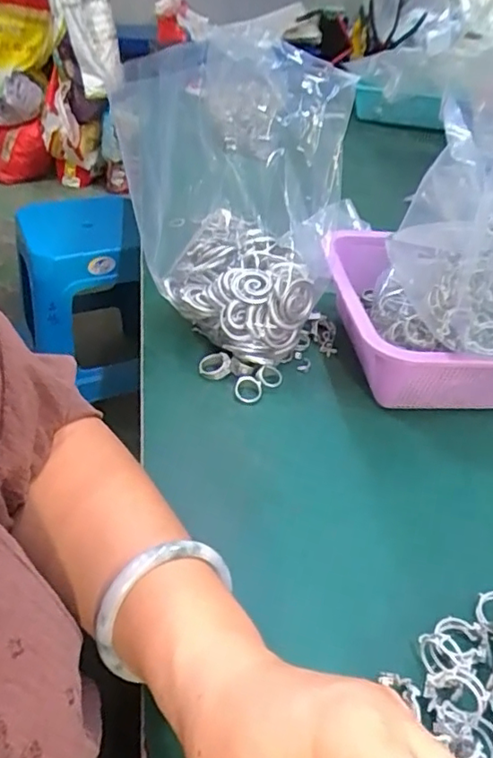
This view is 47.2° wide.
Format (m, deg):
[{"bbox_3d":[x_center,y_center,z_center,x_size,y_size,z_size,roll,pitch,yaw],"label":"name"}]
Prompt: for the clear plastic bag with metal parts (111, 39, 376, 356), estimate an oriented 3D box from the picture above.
[{"bbox_3d":[0.003,-0.142,0.508,0.146,0.240,0.126,24,42,23],"label":"clear plastic bag with metal parts"}]

